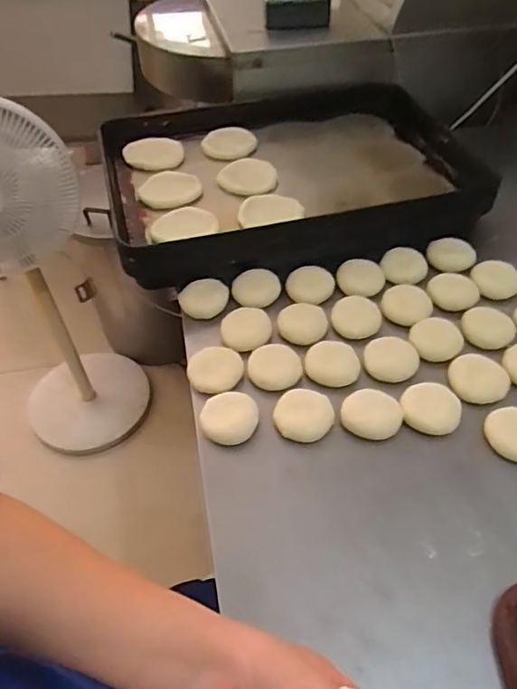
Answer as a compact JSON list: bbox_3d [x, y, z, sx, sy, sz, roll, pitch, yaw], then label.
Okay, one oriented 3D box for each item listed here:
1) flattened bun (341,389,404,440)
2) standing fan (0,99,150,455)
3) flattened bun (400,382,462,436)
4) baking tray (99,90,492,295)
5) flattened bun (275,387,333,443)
[{"bbox_3d":[0.133,0.083,0.625,0.068,0.034,0.053,7,50,7],"label":"flattened bun"},{"bbox_3d":[-0.519,-0.100,1.245,0.326,0.883,0.308,-30,54,-24],"label":"standing fan"},{"bbox_3d":[0.204,0.075,0.627,0.065,0.018,0.063,0,49,1],"label":"flattened bun"},{"bbox_3d":[0.047,-0.306,0.915,0.575,0.068,0.431,-11,48,-9],"label":"baking tray"},{"bbox_3d":[0.054,0.085,0.630,0.066,0.032,0.065,0,49,1],"label":"flattened bun"}]

